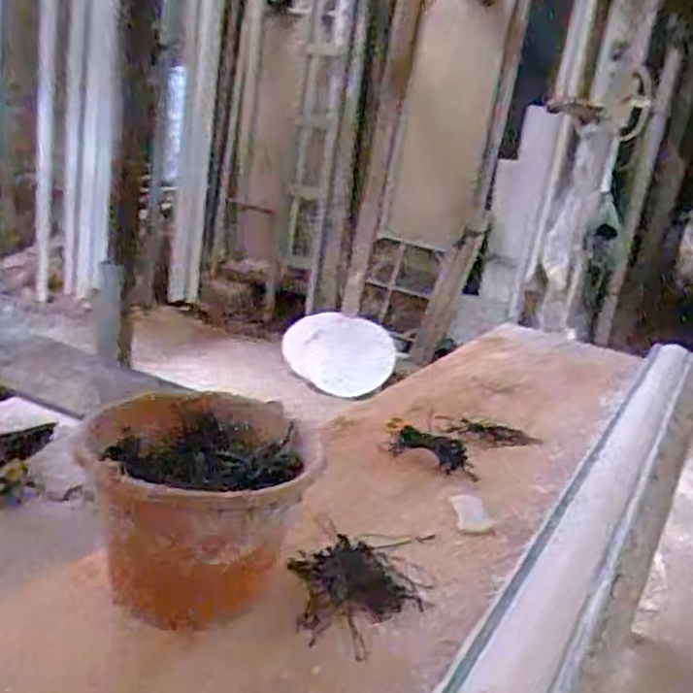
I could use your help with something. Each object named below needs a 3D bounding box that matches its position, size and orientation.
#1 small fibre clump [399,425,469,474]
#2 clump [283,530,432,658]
[{"bbox_3d":[0.164,0.178,1.325,0.092,0.031,0.154,-5,21,-39],"label":"small fibre clump"},{"bbox_3d":[0.023,0.295,0.938,0.179,0.028,0.255,8,16,-3],"label":"clump"}]

